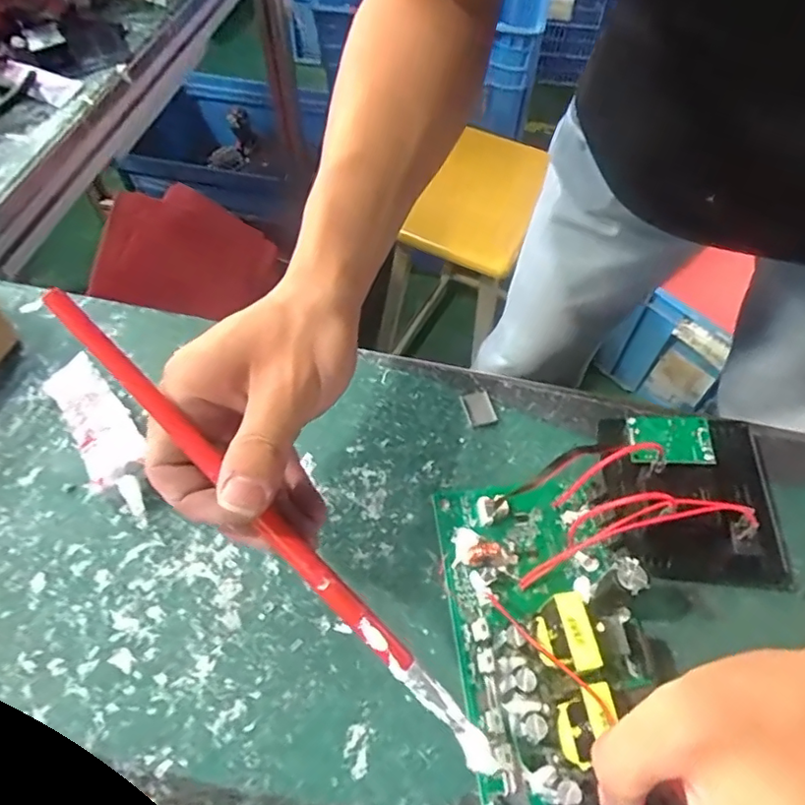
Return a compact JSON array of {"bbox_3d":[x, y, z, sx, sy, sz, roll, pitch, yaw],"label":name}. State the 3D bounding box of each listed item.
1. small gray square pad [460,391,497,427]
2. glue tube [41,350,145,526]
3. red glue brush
[{"bbox_3d":[0.050,0.003,0.365,0.018,0.004,0.024,-14,57,-9],"label":"small gray square pad"},{"bbox_3d":[-0.179,0.023,0.335,0.037,0.030,0.128,-30,61,-18],"label":"glue tube"},{"bbox_3d":[-0.053,0.054,0.235,0.263,0.009,0.011,47,65,-1],"label":"red glue brush"}]

